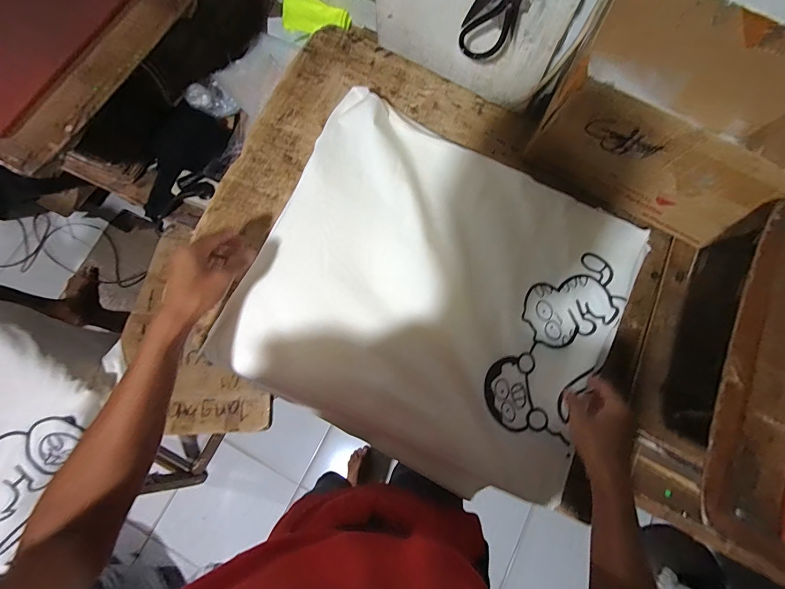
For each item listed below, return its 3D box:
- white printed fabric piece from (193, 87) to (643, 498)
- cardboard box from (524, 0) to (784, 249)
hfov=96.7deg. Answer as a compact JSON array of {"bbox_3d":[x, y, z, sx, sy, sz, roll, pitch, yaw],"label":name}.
[{"bbox_3d":[0.075,0.007,0.557,0.550,0.113,0.487,25,79,6],"label":"white printed fabric piece"},{"bbox_3d":[0.458,-0.288,0.554,0.373,0.183,0.264,25,79,6],"label":"cardboard box"}]

